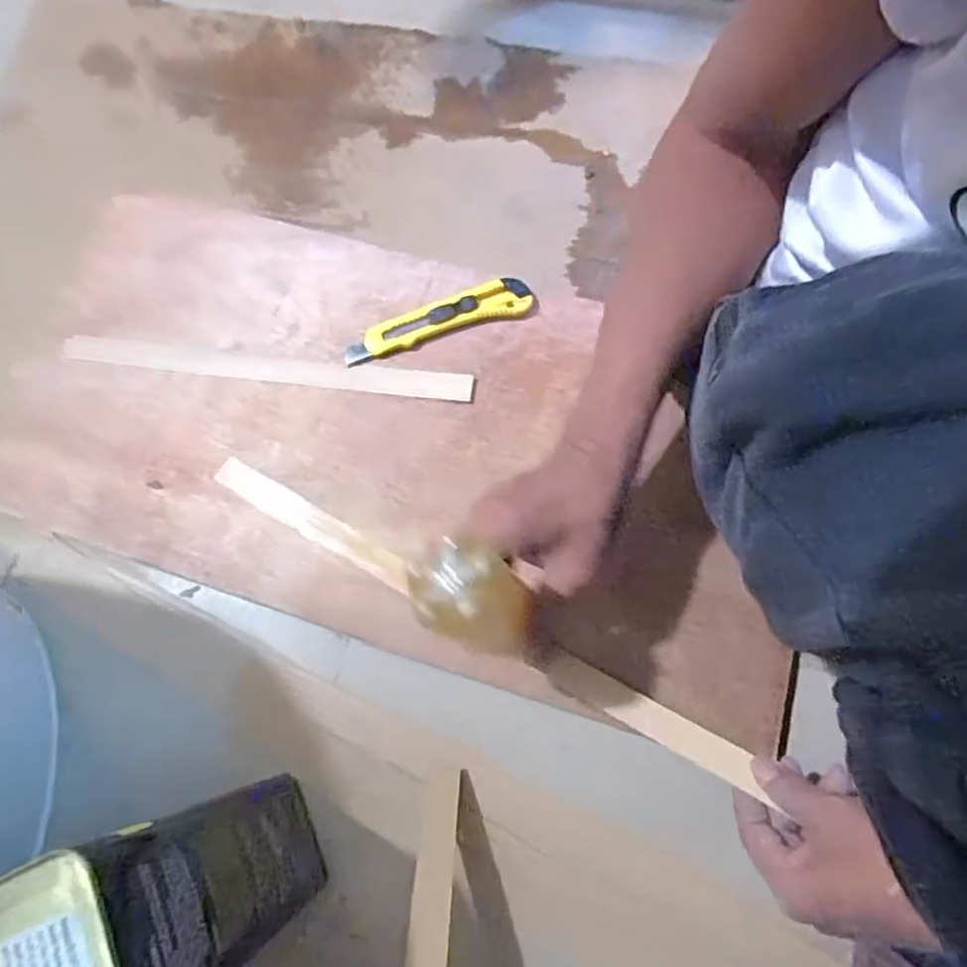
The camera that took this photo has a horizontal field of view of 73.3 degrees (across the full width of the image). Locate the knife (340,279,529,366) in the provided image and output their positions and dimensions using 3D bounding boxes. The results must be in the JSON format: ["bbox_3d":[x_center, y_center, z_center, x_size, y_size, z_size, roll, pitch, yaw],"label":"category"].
[{"bbox_3d":[-0.040,-0.141,0.549,0.161,0.013,0.035,-16,74,-2],"label":"knife"}]

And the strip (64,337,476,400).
[{"bbox_3d":[-0.181,-0.097,0.546,0.344,0.010,0.024,6,74,4],"label":"strip"}]

